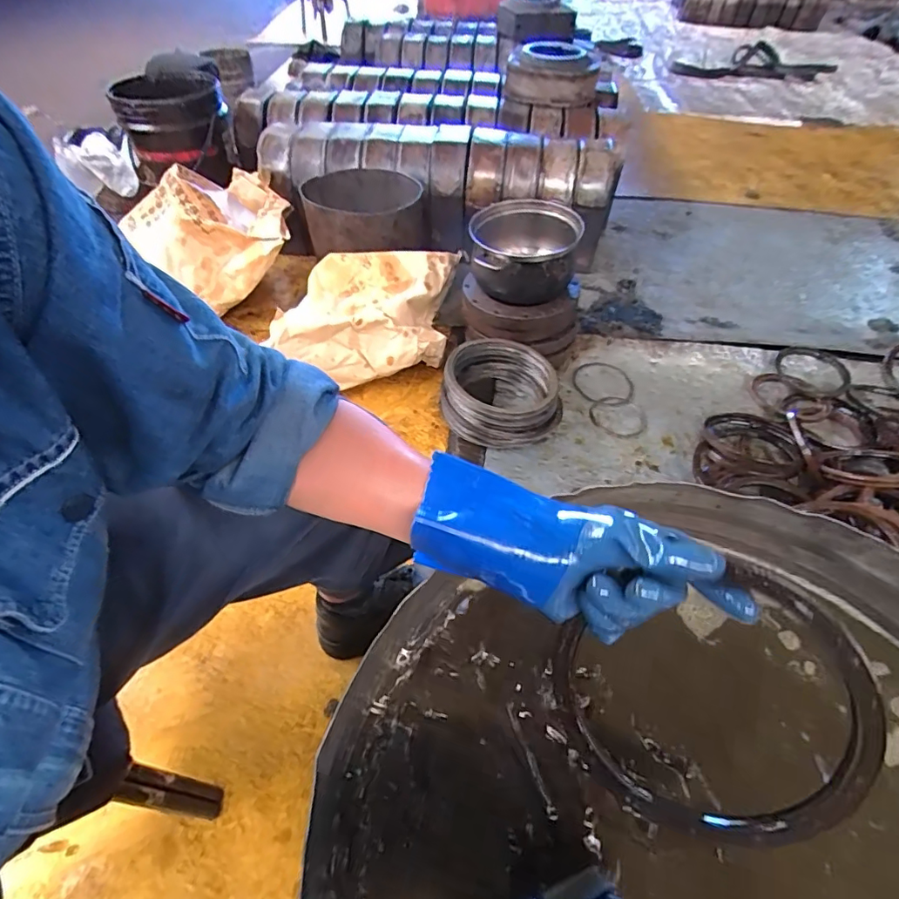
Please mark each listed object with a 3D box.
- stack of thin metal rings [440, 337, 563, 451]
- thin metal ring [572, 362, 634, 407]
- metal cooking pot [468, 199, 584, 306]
[{"bbox_3d":[0.108,-0.105,1.004,0.227,0.115,0.205,19,52,15],"label":"stack of thin metal rings"},{"bbox_3d":[0.341,-0.144,1.130,0.134,0.011,0.135,4,54,-5],"label":"thin metal ring"},{"bbox_3d":[0.155,-0.416,1.090,0.223,0.133,0.248,10,50,7],"label":"metal cooking pot"}]

